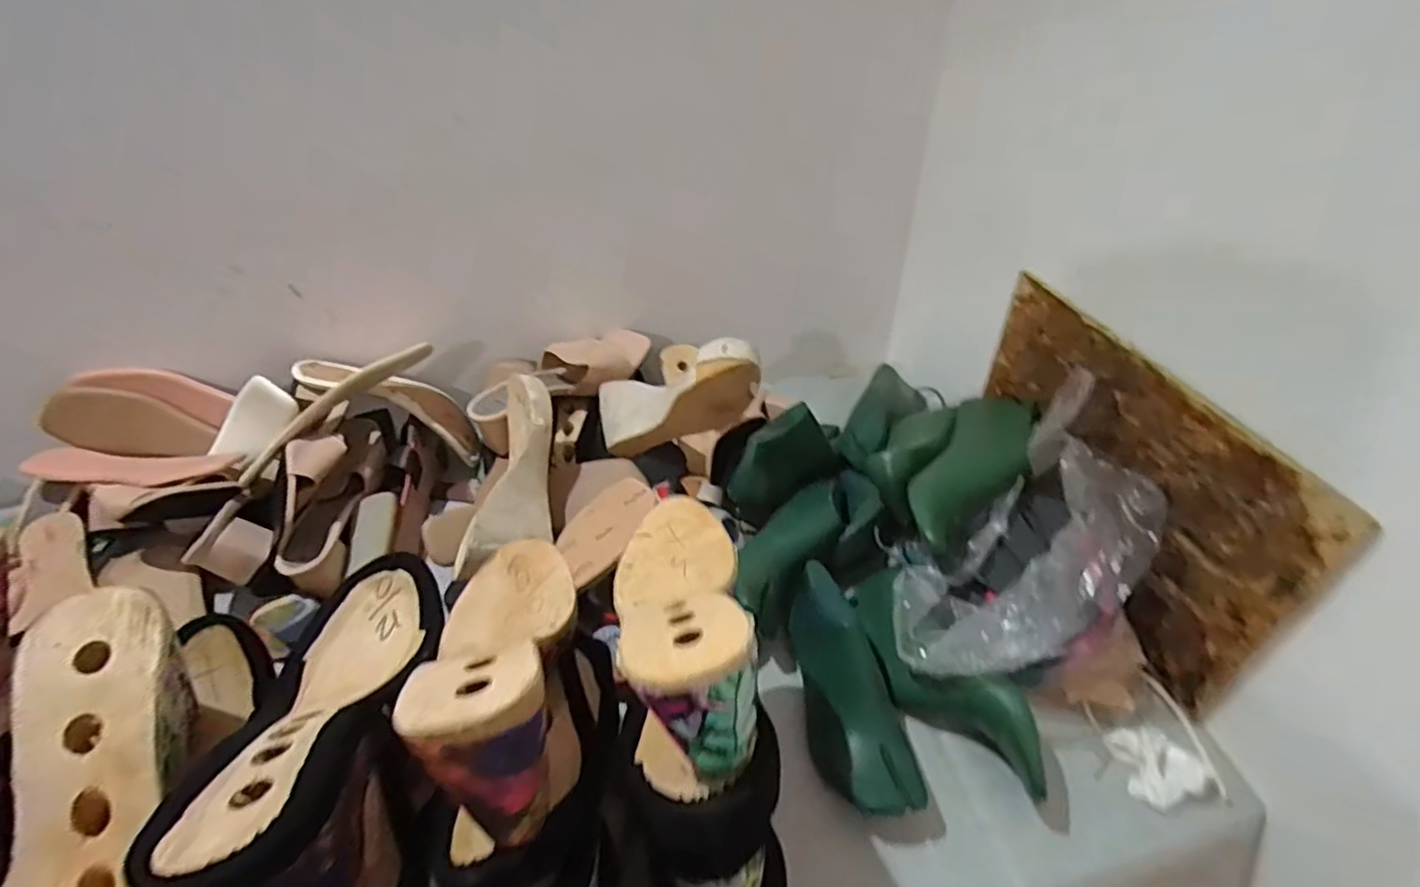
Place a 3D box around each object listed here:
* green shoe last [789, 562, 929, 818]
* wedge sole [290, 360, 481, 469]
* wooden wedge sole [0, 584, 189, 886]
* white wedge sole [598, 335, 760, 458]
[{"bbox_3d":[0.119,0.208,0.583,0.076,0.077,0.213,-9,52,-8],"label":"green shoe last"},{"bbox_3d":[-0.383,-0.049,0.818,0.216,0.051,0.063,24,41,-6],"label":"wedge sole"},{"bbox_3d":[-0.289,0.180,0.297,0.083,0.048,0.234,-8,63,-7],"label":"wooden wedge sole"},{"bbox_3d":[-0.040,-0.044,0.730,0.226,0.087,0.069,-17,28,36],"label":"white wedge sole"}]

